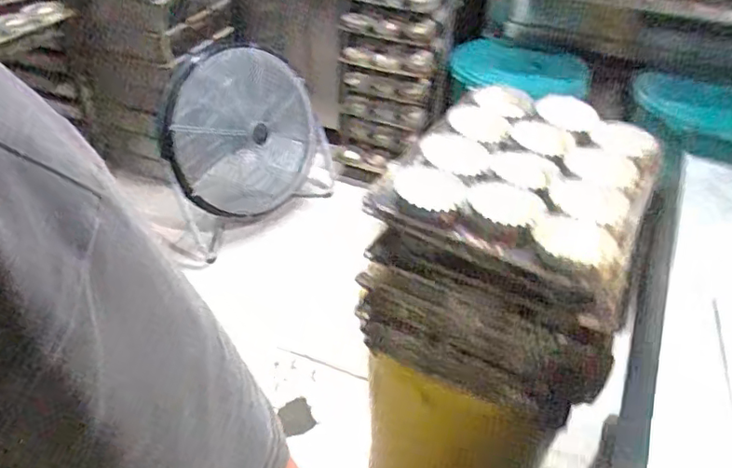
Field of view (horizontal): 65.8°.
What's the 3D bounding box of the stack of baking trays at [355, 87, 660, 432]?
[{"bbox_3d":[0.244,0.001,0.914,0.344,0.292,0.426,20,42,20],"label":"stack of baking trays"}]

